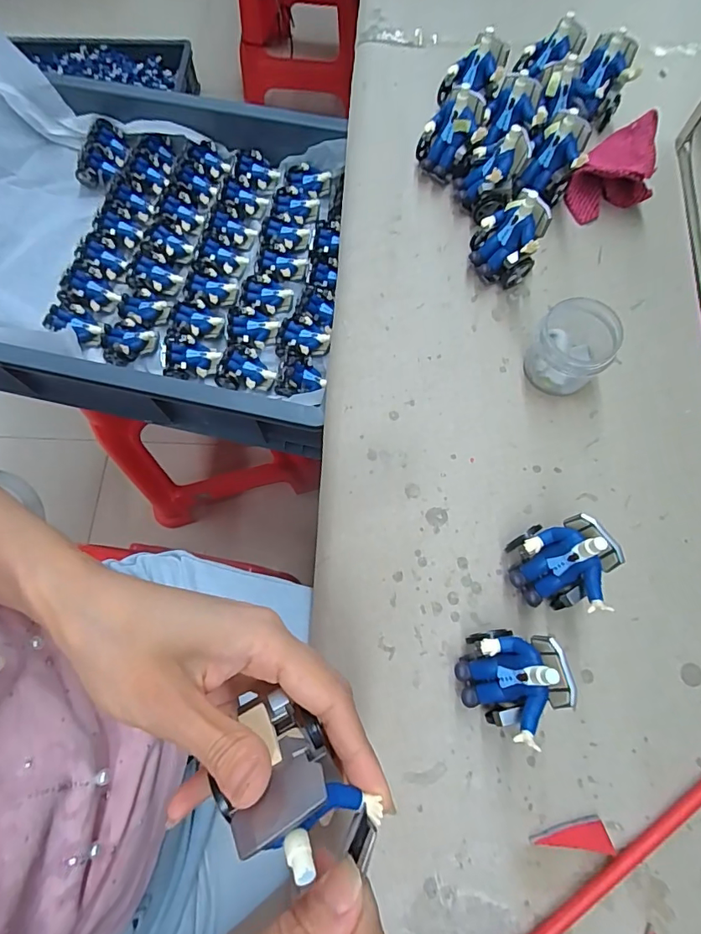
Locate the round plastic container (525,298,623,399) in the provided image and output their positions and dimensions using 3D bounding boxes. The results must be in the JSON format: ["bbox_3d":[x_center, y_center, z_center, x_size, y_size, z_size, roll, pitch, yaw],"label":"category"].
[{"bbox_3d":[0.156,-0.085,0.340,0.050,0.051,0.056,33,74,11],"label":"round plastic container"}]

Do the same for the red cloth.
[{"bbox_3d":[0.220,-0.244,0.395,0.060,0.040,0.087,28,73,9],"label":"red cloth"}]

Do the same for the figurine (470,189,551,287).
[{"bbox_3d":[0.117,-0.168,0.360,0.048,0.064,0.035,23,72,8],"label":"figurine"}]

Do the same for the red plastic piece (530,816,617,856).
[{"bbox_3d":[0.121,0.203,0.261,0.042,0.004,0.016,-6,70,-2],"label":"red plastic piece"}]

